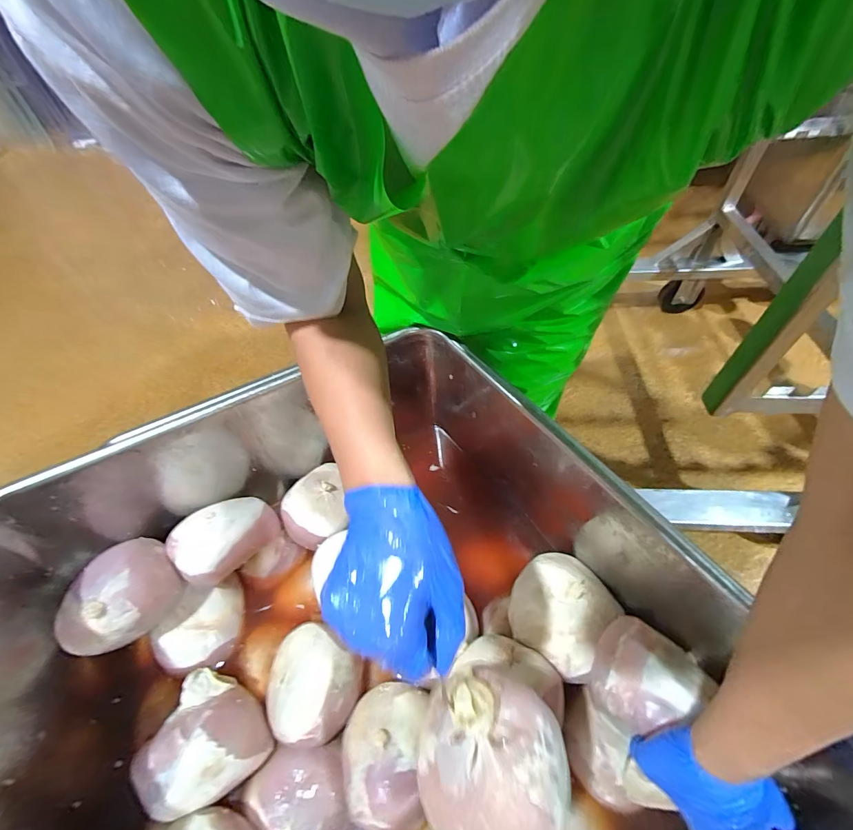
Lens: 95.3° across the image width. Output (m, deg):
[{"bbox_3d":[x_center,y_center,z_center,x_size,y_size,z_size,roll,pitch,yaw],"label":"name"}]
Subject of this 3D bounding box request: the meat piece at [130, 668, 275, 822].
[{"bbox_3d":[-0.280,0.399,0.474,0.124,0.075,0.123,34,62,28],"label":"meat piece"}]

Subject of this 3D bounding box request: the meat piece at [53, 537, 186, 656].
[{"bbox_3d":[-0.421,0.240,0.530,0.122,0.097,0.145,7,53,11],"label":"meat piece"}]

